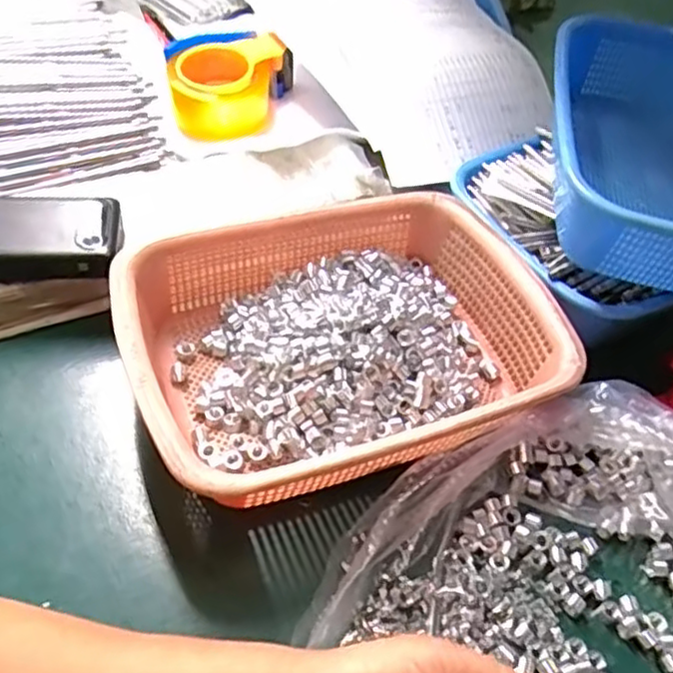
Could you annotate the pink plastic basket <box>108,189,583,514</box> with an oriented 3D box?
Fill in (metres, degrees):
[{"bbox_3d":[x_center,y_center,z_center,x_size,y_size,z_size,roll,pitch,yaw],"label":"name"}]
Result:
[{"bbox_3d":[0.007,0.003,0.474,0.289,0.078,0.209,-16,53,-18],"label":"pink plastic basket"}]

